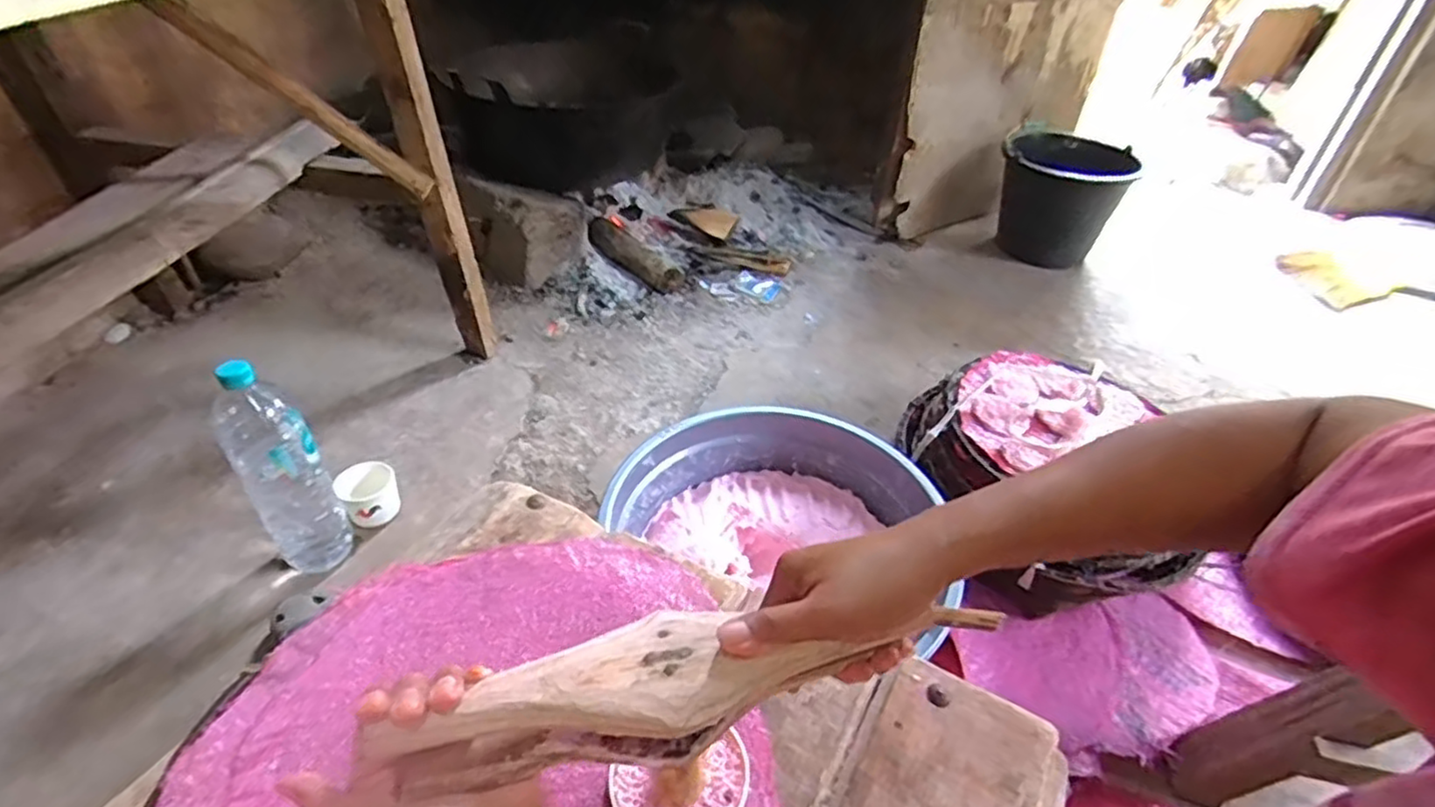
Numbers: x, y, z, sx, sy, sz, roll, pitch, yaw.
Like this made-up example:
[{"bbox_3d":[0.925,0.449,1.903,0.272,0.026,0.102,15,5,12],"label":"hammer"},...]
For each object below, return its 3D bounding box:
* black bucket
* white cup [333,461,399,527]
[{"bbox_3d":[0.841,-0.504,1.729,0.297,0.266,0.315,15,42,12],"label":"black bucket"},{"bbox_3d":[-0.496,0.133,0.986,0.074,0.072,0.069,-19,46,-24],"label":"white cup"}]

